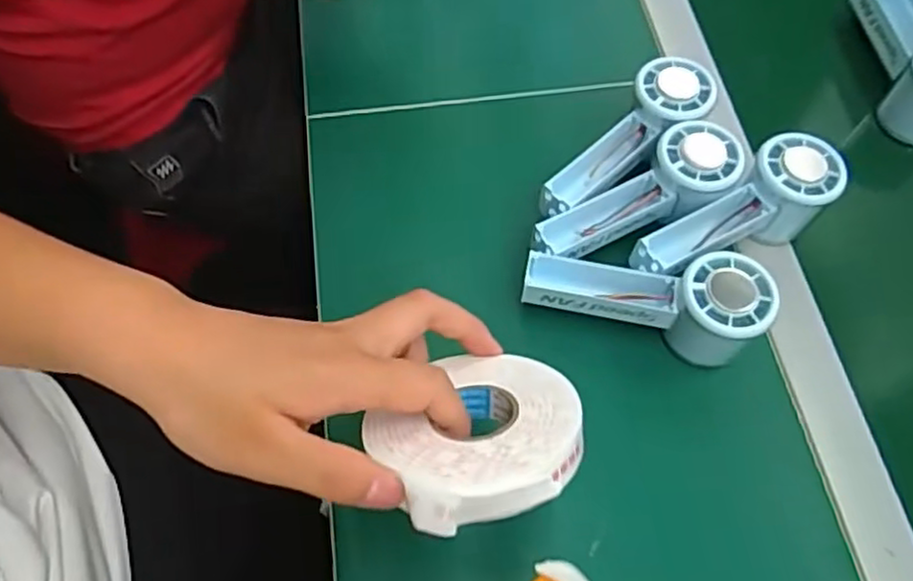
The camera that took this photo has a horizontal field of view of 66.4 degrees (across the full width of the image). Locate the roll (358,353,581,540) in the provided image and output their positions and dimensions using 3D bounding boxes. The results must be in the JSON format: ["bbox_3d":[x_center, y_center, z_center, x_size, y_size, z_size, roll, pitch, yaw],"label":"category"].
[{"bbox_3d":[0.011,0.067,0.328,0.092,0.014,0.106,14,35,34],"label":"roll"}]

